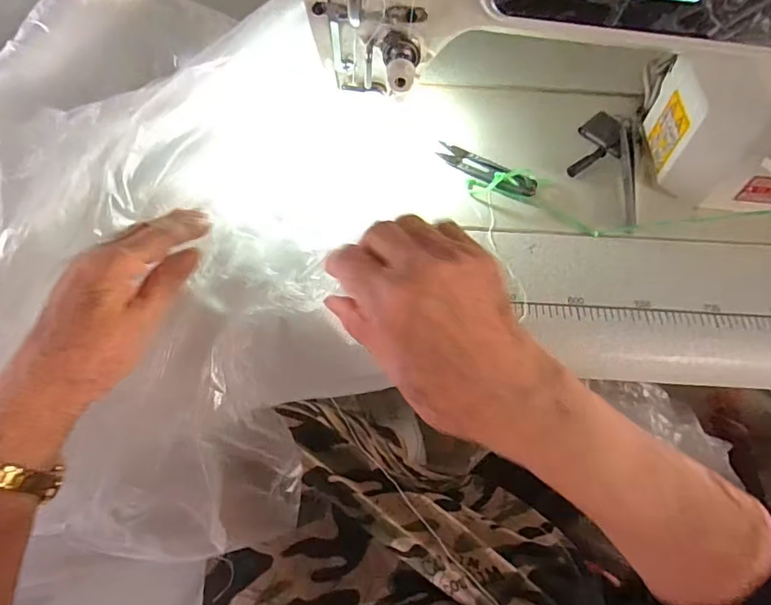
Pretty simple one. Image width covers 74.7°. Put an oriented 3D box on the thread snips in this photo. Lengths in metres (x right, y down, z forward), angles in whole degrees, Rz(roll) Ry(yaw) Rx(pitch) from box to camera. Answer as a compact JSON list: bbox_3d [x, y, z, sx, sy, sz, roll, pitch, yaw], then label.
[{"bbox_3d":[0.085,-0.114,0.434,0.091,0.012,0.026,31,62,16],"label":"thread snips"}]

